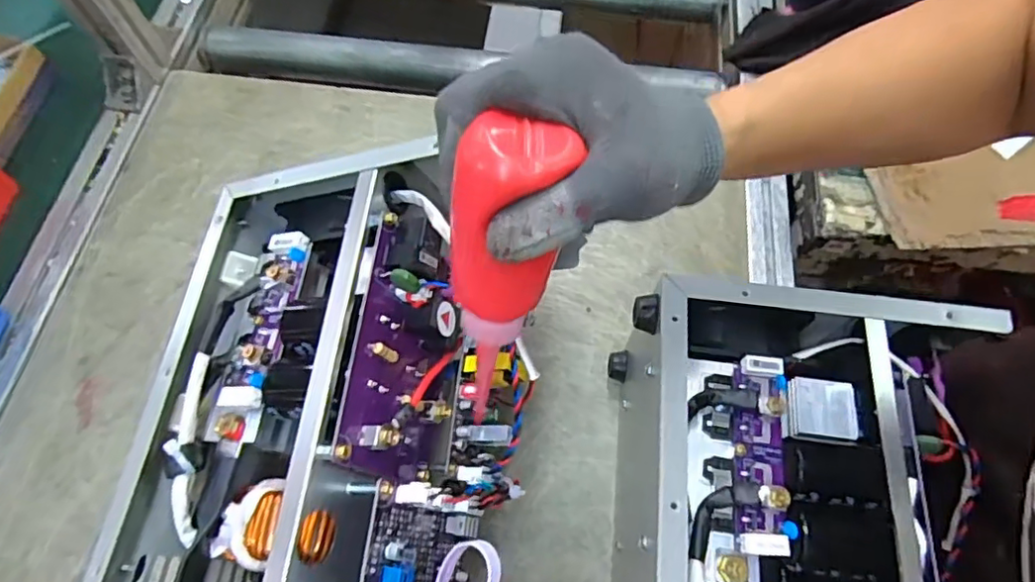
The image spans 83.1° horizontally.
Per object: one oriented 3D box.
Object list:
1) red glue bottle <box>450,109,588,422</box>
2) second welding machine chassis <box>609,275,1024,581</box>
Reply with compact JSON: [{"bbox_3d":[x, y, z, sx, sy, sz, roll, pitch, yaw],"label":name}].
[{"bbox_3d":[-0.005,-0.006,0.252,0.042,0.129,0.032,9,38,5],"label":"red glue bottle"},{"bbox_3d":[0.170,0.151,0.361,0.213,0.152,0.262,6,65,3],"label":"second welding machine chassis"}]

